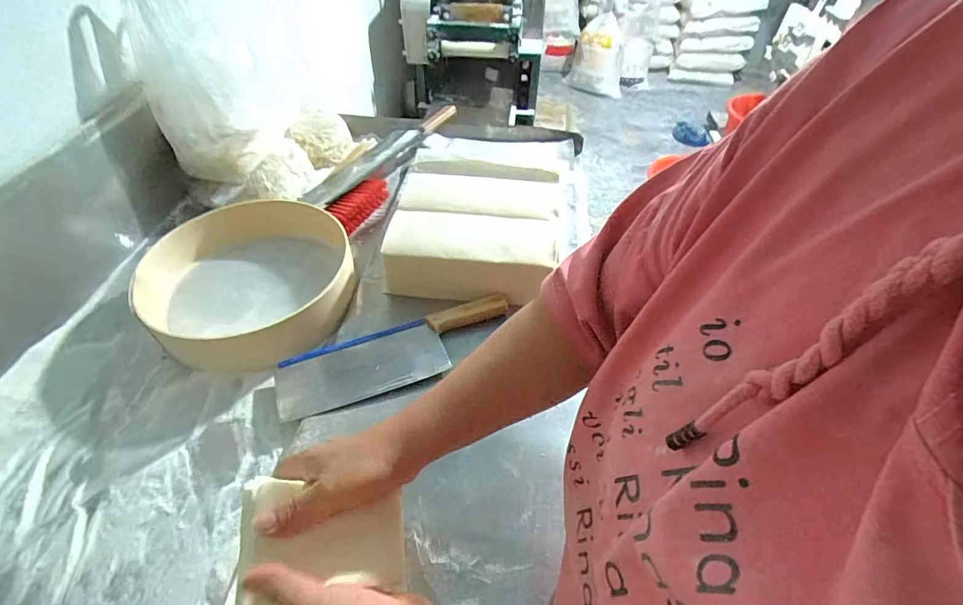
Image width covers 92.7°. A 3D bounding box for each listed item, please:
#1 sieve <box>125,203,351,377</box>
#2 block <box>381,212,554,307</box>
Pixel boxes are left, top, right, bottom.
[{"bbox_3d":[-0.330,-0.040,0.674,0.261,0.064,0.270,-1,47,1],"label":"sieve"},{"bbox_3d":[-0.014,-0.071,0.691,0.248,0.083,0.113,1,46,2],"label":"block"}]

